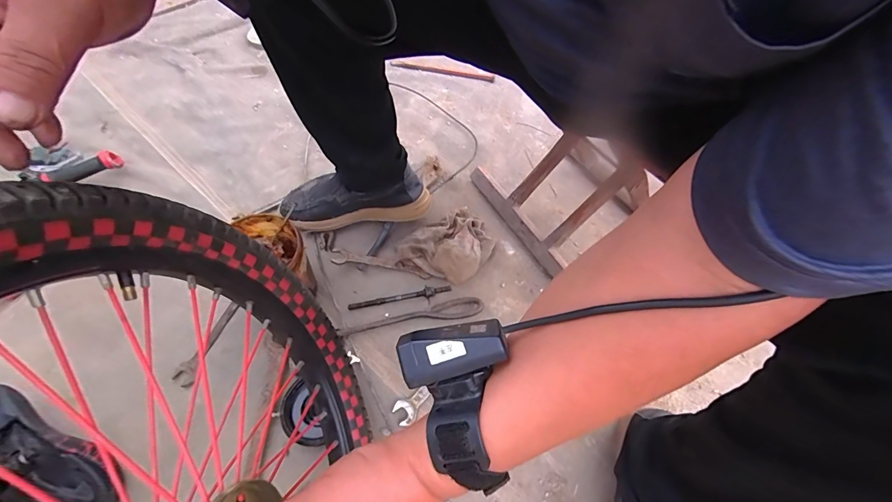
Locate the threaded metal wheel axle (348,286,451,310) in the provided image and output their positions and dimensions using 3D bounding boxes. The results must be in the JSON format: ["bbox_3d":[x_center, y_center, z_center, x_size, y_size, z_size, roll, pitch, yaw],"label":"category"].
[{"bbox_3d":[-0.075,0.077,0.624,0.168,0.014,0.020,-9,56,-7],"label":"threaded metal wheel axle"}]

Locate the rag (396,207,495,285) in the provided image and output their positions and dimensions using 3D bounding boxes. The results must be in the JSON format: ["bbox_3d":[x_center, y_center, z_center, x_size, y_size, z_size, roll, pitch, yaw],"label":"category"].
[{"bbox_3d":[0.004,0.000,0.662,0.164,0.040,0.119,-35,63,-22],"label":"rag"}]

